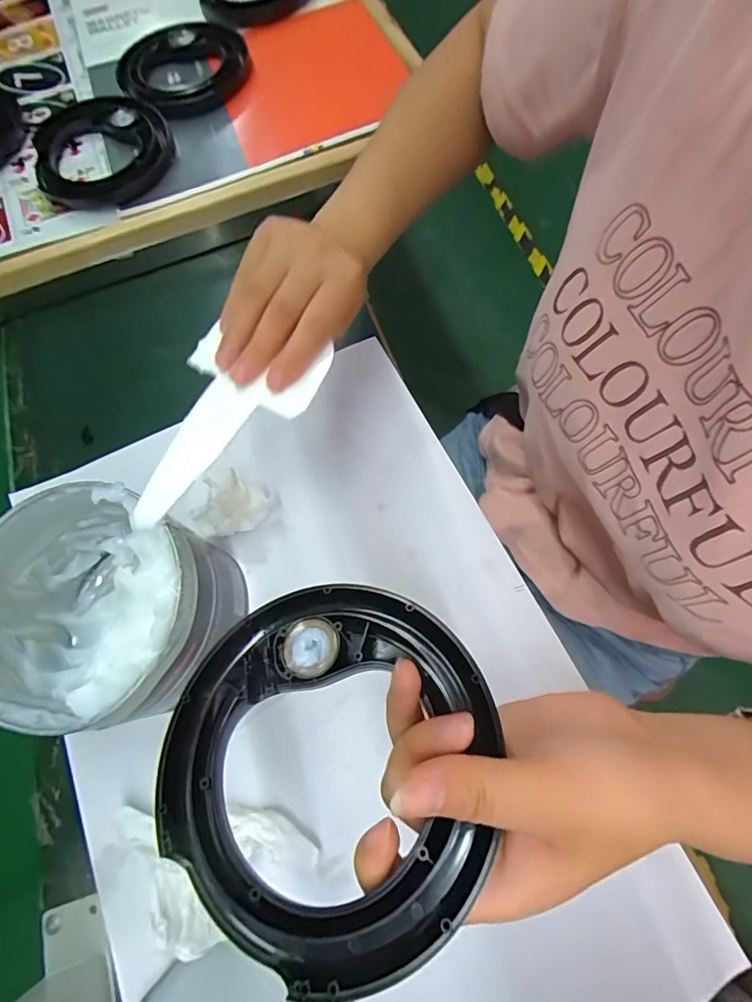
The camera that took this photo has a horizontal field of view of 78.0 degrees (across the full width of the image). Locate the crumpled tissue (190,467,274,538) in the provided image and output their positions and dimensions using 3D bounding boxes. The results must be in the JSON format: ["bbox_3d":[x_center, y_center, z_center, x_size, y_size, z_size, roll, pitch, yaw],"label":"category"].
[{"bbox_3d":[-0.108,0.004,0.342,0.059,0.040,0.036,-37,72,-7],"label":"crumpled tissue"}]

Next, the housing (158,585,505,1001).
[{"bbox_3d":[-0.021,0.098,0.184,0.127,0.016,0.127,-8,56,12],"label":"housing"}]

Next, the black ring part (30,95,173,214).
[{"bbox_3d":[-0.257,-0.329,0.434,0.124,0.030,0.132,-19,71,-1],"label":"black ring part"}]

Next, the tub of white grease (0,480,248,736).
[{"bbox_3d":[-0.161,0.066,0.286,0.128,0.104,0.123,-2,71,5],"label":"tub of white grease"}]

